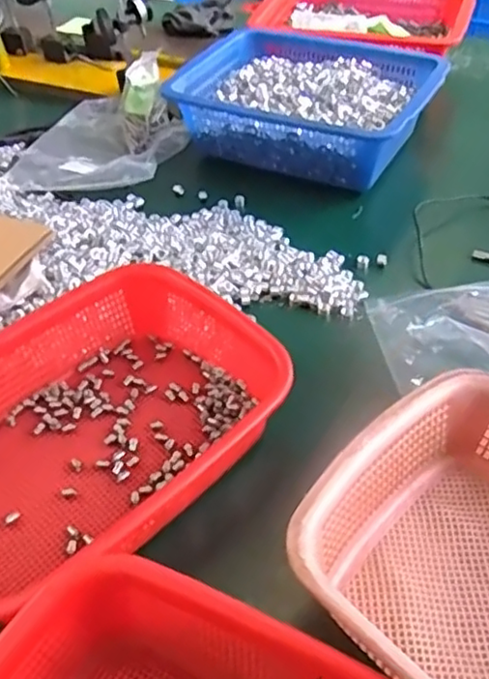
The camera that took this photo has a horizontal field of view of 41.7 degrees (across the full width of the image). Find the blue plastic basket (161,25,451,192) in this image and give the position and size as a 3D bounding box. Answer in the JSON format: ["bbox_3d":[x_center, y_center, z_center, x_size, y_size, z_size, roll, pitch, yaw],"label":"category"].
[{"bbox_3d":[0.086,-0.313,0.843,0.309,0.088,0.247,16,48,19],"label":"blue plastic basket"}]

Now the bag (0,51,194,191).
[{"bbox_3d":[-0.181,-0.276,0.819,0.178,0.073,0.229,9,46,13],"label":"bag"}]

